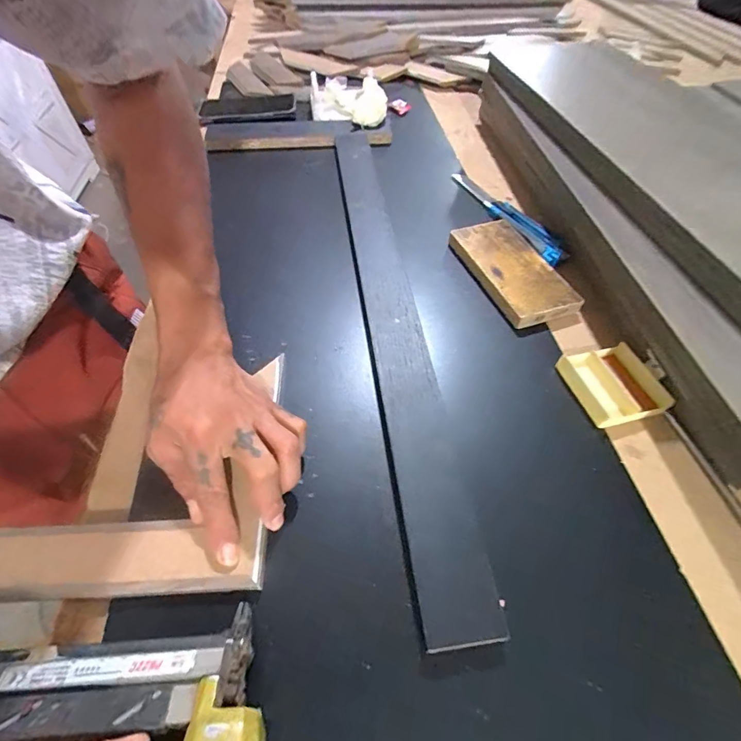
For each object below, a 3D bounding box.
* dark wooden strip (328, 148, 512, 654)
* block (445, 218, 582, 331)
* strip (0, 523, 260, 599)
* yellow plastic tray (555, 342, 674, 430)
[{"bbox_3d":[0.017,-0.081,0.423,0.053,0.018,0.623,-6,55,-6],"label":"dark wooden strip"},{"bbox_3d":[0.156,-0.112,0.450,0.076,0.020,0.154,-17,57,-14],"label":"block"},{"bbox_3d":[-0.376,0.131,0.258,0.597,0.016,0.042,-1,55,-3],"label":"strip"},{"bbox_3d":[0.215,0.012,0.362,0.070,0.019,0.075,-14,56,-12],"label":"yellow plastic tray"}]

